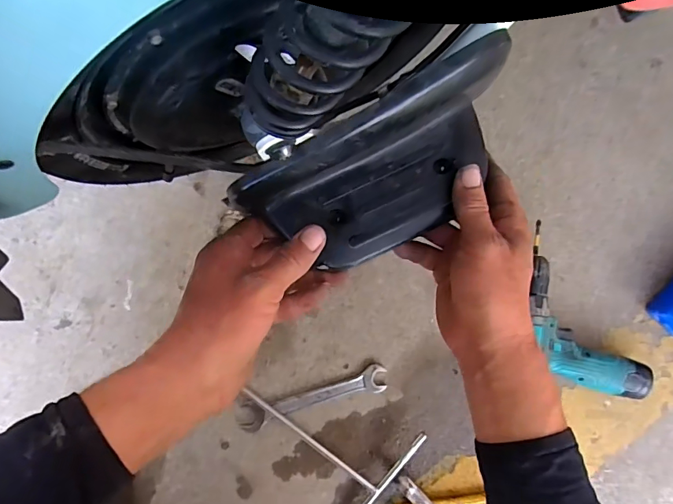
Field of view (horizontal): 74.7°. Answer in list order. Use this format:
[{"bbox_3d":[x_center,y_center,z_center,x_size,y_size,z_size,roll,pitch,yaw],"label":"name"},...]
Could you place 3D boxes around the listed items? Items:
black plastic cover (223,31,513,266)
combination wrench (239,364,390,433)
[{"bbox_3d":[0.037,-0.051,0.292,0.192,0.066,0.086,-28,91,-3],"label":"black plastic cover"},{"bbox_3d":[-0.029,0.188,0.567,0.189,0.009,0.036,-15,91,-3],"label":"combination wrench"}]

